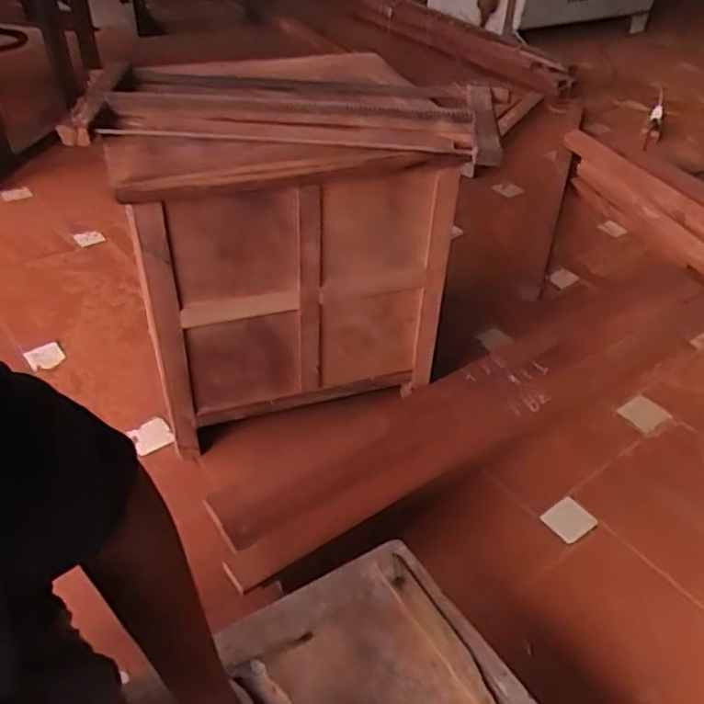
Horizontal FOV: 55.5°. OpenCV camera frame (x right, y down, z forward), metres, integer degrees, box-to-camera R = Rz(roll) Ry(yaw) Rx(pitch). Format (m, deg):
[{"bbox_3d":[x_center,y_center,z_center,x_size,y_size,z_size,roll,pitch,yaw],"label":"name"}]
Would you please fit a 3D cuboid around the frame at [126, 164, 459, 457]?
[{"bbox_3d":[-0.070,-0.066,0.979,0.445,0.394,0.039,-13,43,-18],"label":"frame"}]

